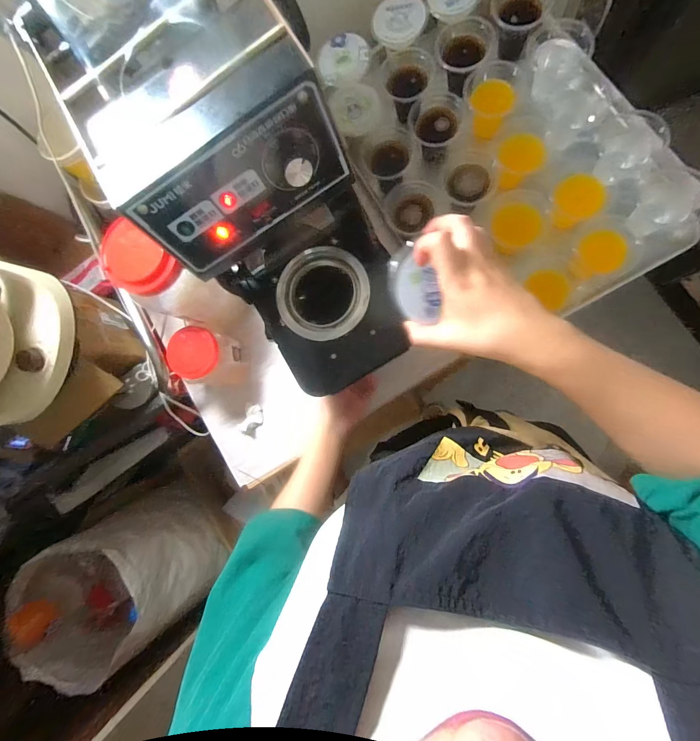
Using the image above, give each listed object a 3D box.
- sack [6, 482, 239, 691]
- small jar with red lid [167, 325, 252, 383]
[{"bbox_3d":[-0.575,0.539,0.937,0.374,0.297,0.314,-31,82,6],"label":"sack"},{"bbox_3d":[-0.260,-0.023,0.666,0.110,0.113,0.101,-3,86,9],"label":"small jar with red lid"}]

